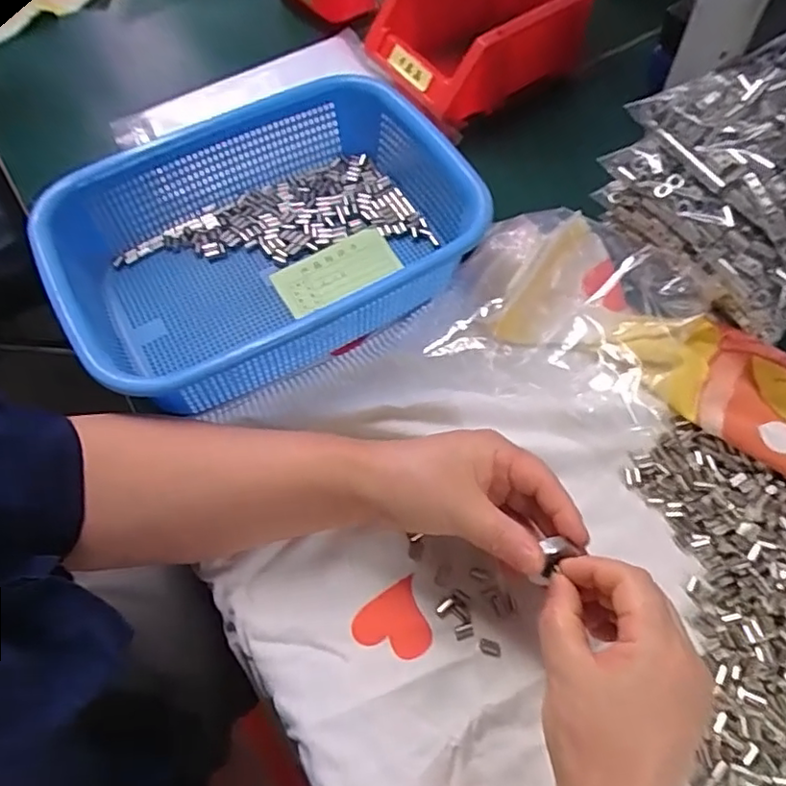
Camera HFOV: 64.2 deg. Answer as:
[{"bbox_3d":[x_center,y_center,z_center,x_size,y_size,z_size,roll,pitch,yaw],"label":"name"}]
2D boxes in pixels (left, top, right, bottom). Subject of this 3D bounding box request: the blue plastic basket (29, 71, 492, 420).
[{"bbox_3d":[-0.087,-0.114,0.459,0.277,0.068,0.209,-27,64,-13],"label":"blue plastic basket"}]

